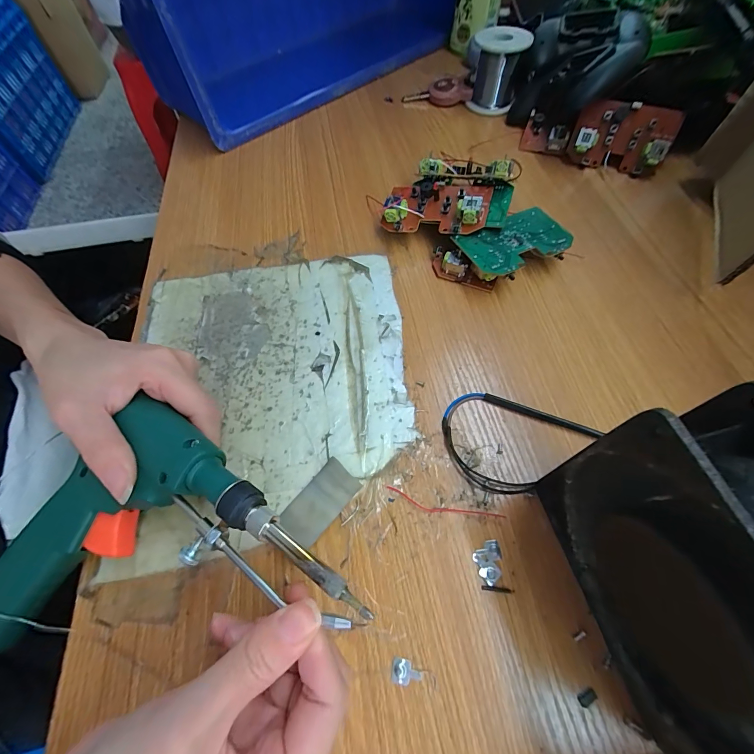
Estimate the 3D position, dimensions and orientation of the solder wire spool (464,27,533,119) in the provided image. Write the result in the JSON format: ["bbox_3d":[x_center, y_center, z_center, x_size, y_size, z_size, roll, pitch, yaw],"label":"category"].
[{"bbox_3d":[0.136,-0.354,0.402,0.062,0.063,0.050,22,64,12],"label":"solder wire spool"}]

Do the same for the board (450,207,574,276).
[{"bbox_3d":[0.114,-0.107,0.294,0.087,0.027,0.051,-23,63,-11],"label":"board"}]

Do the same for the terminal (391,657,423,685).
[{"bbox_3d":[0.015,0.145,0.171,0.014,0.004,0.010,7,62,5],"label":"terminal"}]

